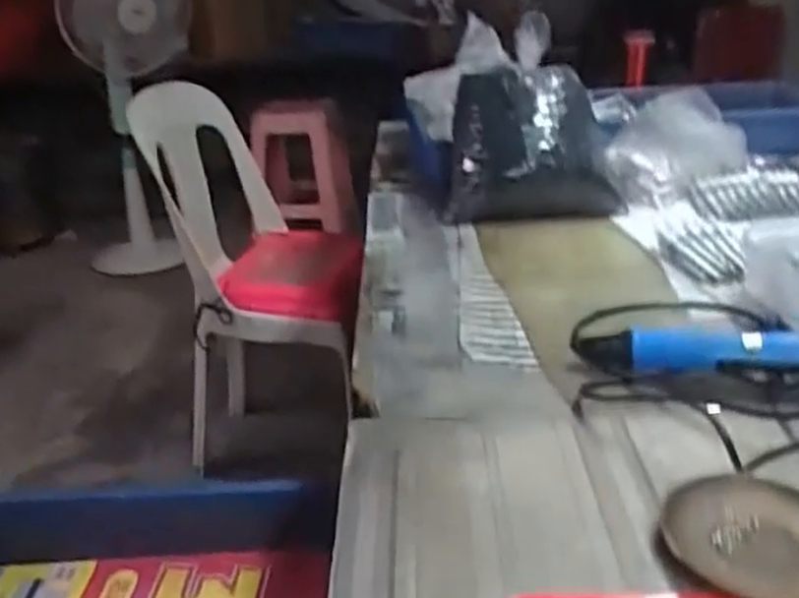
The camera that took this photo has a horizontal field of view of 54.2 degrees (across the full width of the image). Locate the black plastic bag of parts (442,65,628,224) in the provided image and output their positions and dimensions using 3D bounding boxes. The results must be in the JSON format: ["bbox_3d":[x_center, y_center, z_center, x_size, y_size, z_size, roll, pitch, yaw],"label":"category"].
[{"bbox_3d":[0.185,-0.218,1.108,0.242,0.187,0.138,-4,24,-2],"label":"black plastic bag of parts"}]

